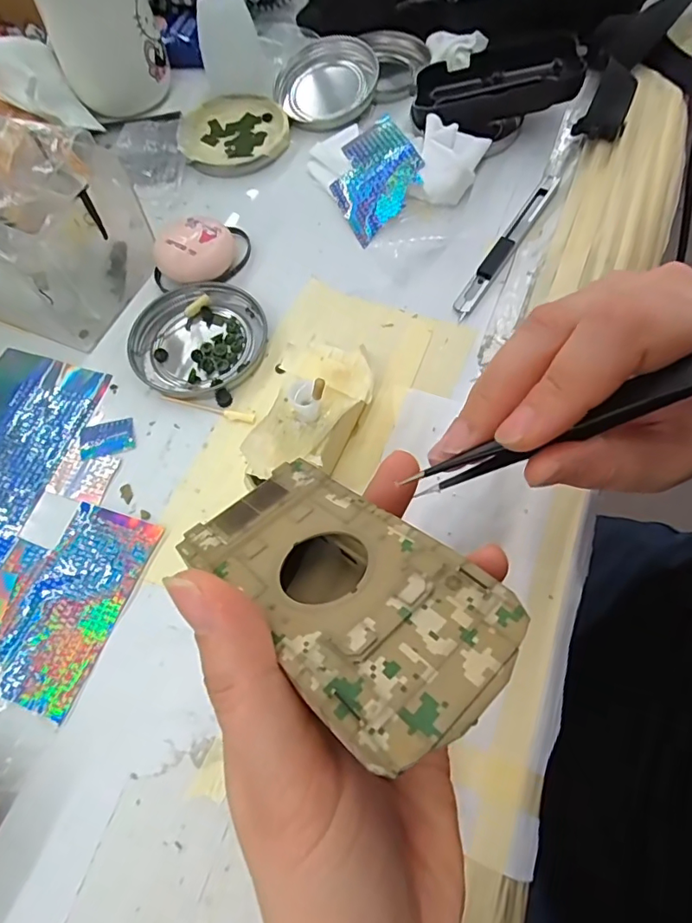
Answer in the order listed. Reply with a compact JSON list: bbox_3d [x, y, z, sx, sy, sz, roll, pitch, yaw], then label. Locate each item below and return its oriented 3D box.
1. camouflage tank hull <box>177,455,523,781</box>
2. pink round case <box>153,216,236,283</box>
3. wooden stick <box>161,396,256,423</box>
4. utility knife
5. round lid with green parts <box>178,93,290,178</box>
[{"bbox_3d":[0.000,0.034,0.143,0.047,0.023,0.095,-43,44,-15],"label":"camouflage tank hull"},{"bbox_3d":[-0.092,-0.129,0.324,0.040,0.023,0.044,30,71,15],"label":"pink round case"},{"bbox_3d":[-0.077,-0.029,0.287,0.055,0.004,0.006,12,67,8],"label":"wooden stick"},{"bbox_3d":[0.101,-0.138,0.325,0.011,0.006,0.131,31,71,15],"label":"utility knife"},{"bbox_3d":[-0.082,-0.242,0.385,0.078,0.011,0.078,-1,66,3],"label":"round lid with green parts"}]

